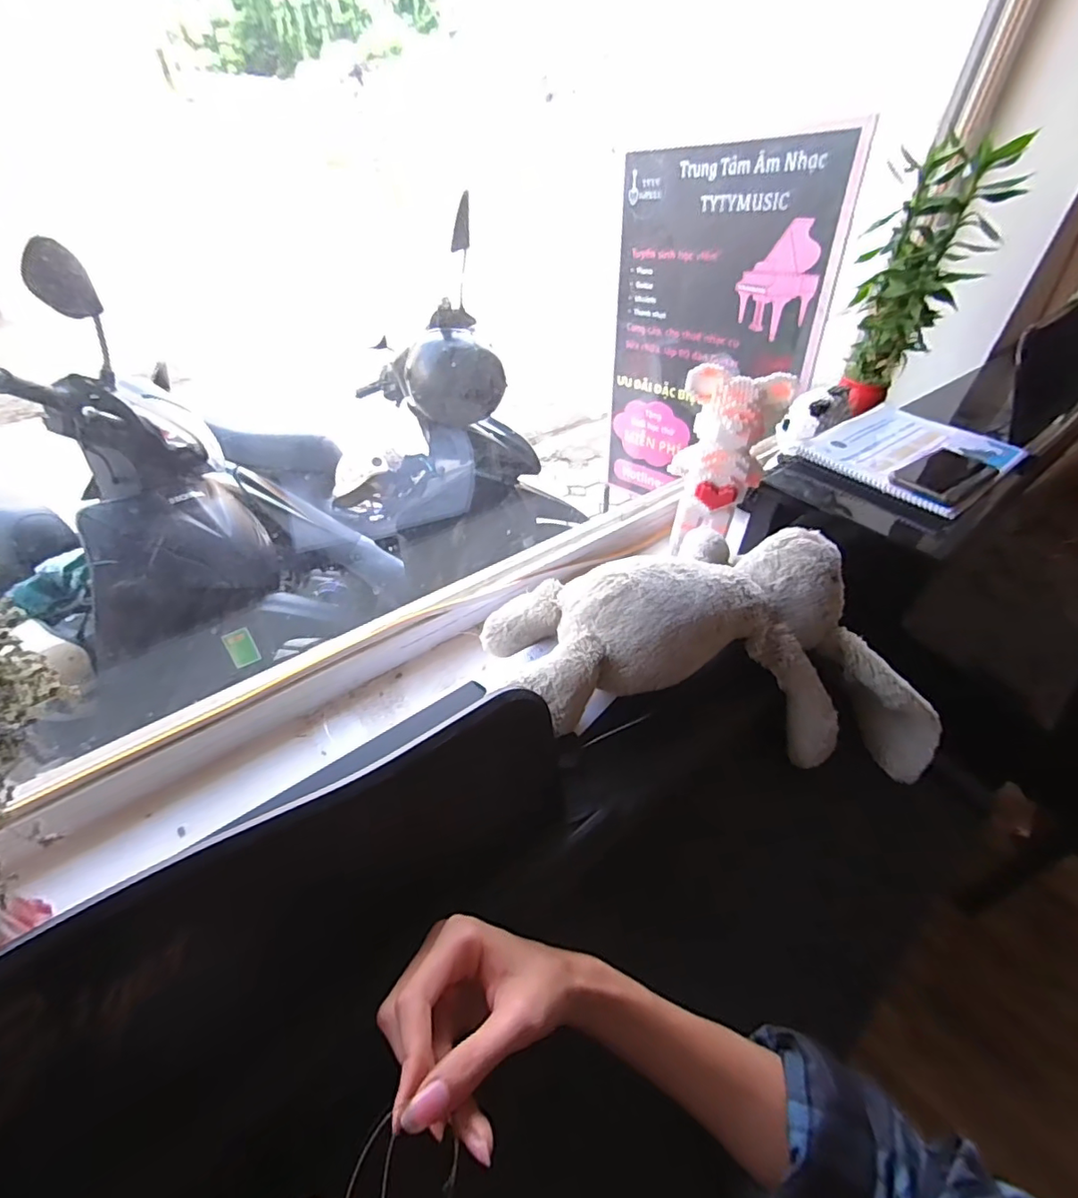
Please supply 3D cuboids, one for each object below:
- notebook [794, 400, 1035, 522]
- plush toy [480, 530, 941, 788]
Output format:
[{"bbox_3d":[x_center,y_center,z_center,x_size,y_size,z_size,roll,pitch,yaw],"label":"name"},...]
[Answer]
[{"bbox_3d":[0.531,-0.209,0.783,0.286,0.016,0.216,-25,47,-28],"label":"notebook"},{"bbox_3d":[0.181,0.052,0.541,0.412,0.172,0.172,-1,41,-5],"label":"plush toy"}]

